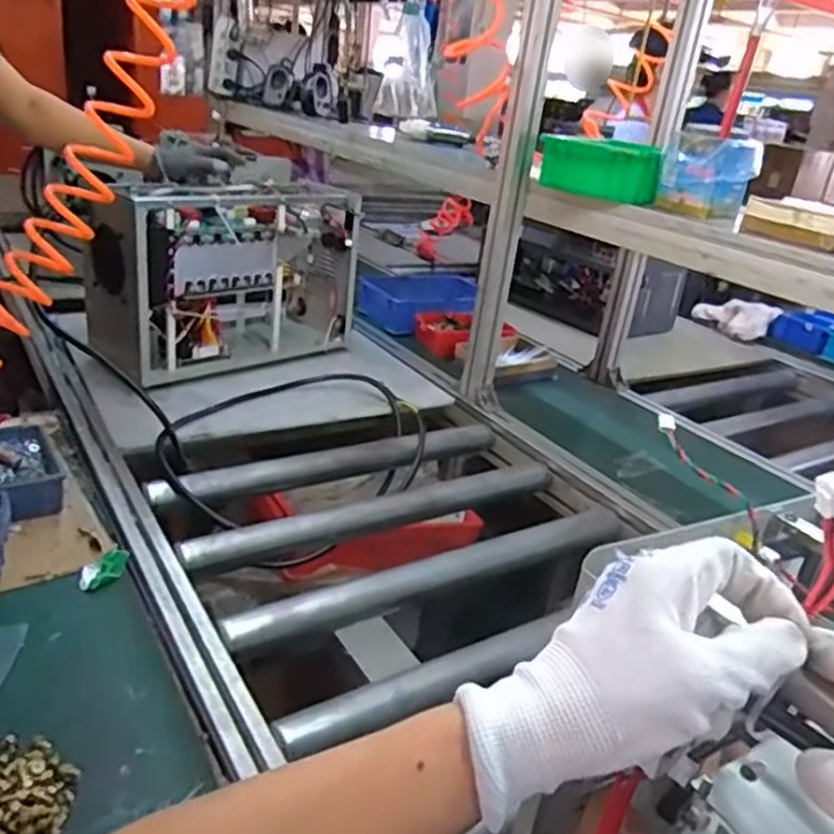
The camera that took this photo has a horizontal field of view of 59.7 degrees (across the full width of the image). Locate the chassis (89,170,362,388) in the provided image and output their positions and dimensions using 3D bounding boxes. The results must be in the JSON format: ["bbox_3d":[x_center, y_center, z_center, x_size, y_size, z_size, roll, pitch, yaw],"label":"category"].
[{"bbox_3d":[-0.341,-0.264,1.327,0.220,0.286,0.483,27,31,37],"label":"chassis"}]

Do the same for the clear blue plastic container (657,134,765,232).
[{"bbox_3d":[0.402,-0.331,0.995,0.093,0.104,0.096,-13,32,-38],"label":"clear blue plastic container"}]

